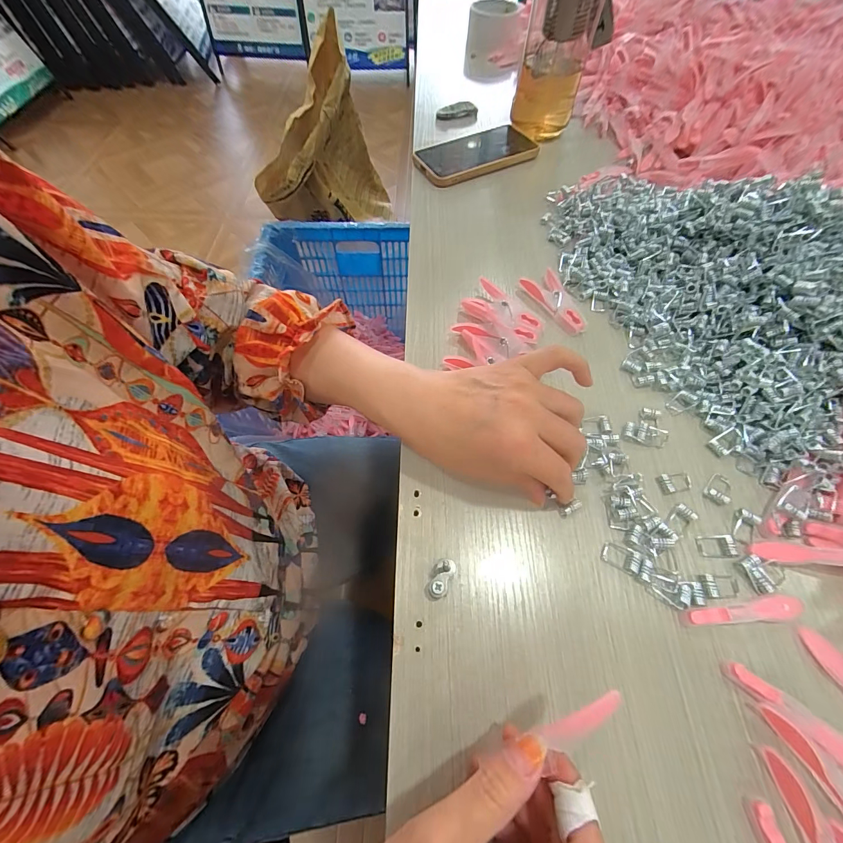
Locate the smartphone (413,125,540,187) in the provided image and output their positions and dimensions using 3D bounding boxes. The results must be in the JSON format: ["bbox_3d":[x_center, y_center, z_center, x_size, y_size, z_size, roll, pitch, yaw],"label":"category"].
[{"bbox_3d":[0.073,-0.357,0.478,0.164,0.008,0.083,-21,64,-11],"label":"smartphone"}]

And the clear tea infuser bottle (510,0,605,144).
[{"bbox_3d":[0.171,-0.488,0.440,0.082,0.192,0.099,11,62,5],"label":"clear tea infuser bottle"}]

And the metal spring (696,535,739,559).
[{"bbox_3d":[0.201,0.085,0.247,0.022,0.007,0.015,-3,62,-2],"label":"metal spring"}]

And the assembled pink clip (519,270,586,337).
[{"bbox_3d":[0.130,-0.116,0.347,0.034,0.009,0.076,-21,64,-12],"label":"assembled pink clip"}]

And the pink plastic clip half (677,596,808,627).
[{"bbox_3d":[0.202,0.119,0.227,0.078,0.005,0.013,-4,62,-3],"label":"pink plastic clip half"}]

